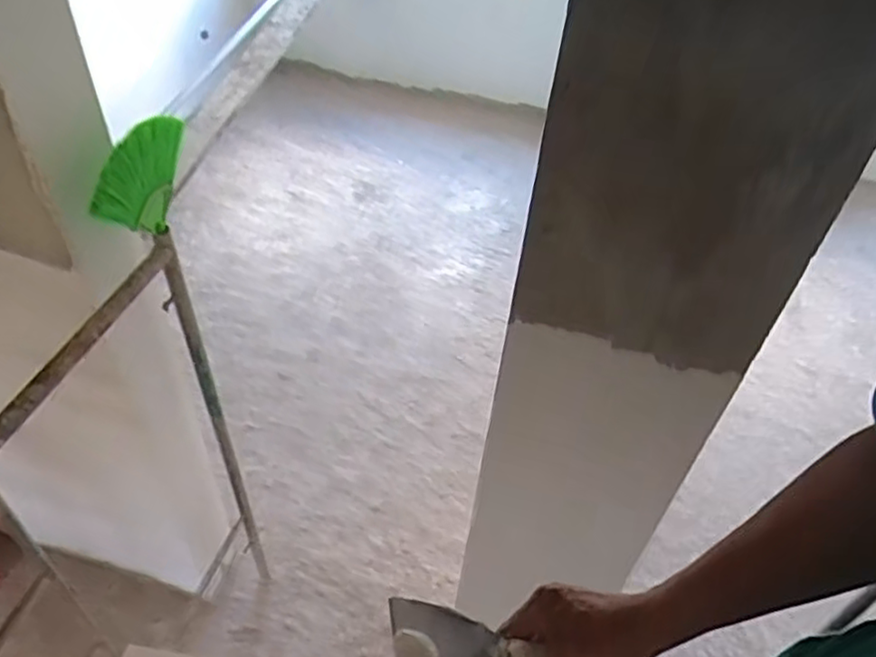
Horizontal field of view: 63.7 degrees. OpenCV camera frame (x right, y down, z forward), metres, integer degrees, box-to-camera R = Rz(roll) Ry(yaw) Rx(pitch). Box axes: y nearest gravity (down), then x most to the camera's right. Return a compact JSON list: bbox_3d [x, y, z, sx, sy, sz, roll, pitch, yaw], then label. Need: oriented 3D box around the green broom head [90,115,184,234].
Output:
[{"bbox_3d":[-0.625,-0.298,1.489,0.045,0.224,0.253,16,47,13],"label":"green broom head"}]

